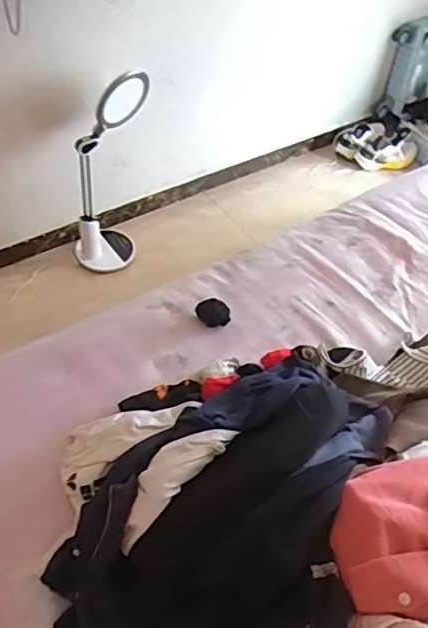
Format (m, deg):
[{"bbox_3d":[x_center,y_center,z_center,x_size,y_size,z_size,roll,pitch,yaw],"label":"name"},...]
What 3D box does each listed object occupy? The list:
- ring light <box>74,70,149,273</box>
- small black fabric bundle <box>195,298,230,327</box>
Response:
[{"bbox_3d":[-0.326,-0.411,1.788,0.264,0.638,0.168,-5,51,-11],"label":"ring light"},{"bbox_3d":[-0.002,-0.005,1.226,0.077,0.047,0.044,5,50,-2],"label":"small black fabric bundle"}]

